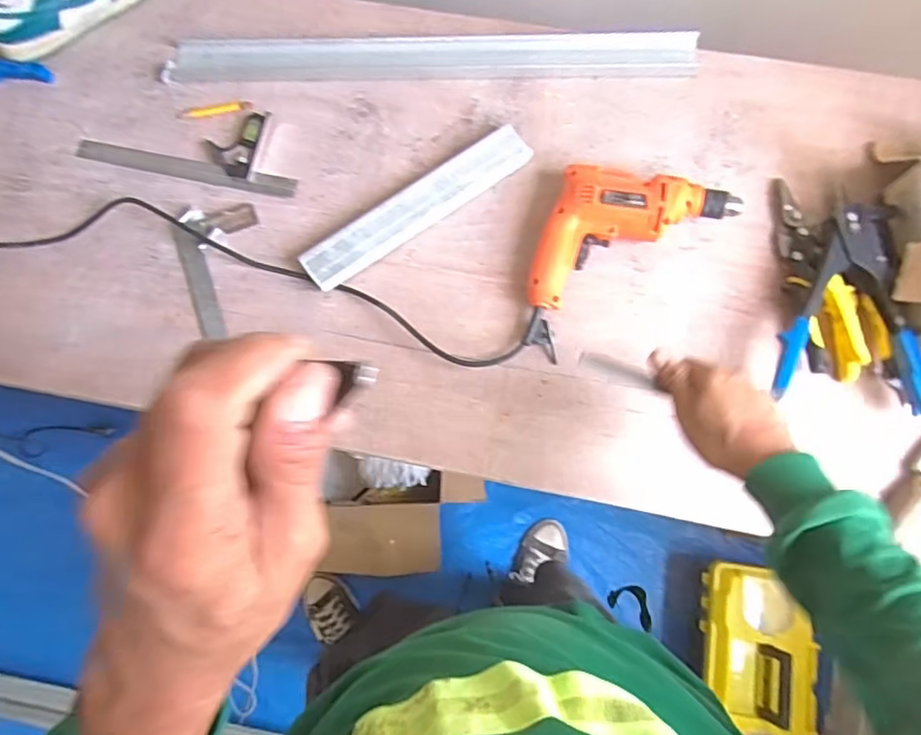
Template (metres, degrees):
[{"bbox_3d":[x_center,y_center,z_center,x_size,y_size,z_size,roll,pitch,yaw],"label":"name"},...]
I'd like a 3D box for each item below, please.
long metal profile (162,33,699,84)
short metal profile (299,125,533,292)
[{"bbox_3d":[-0.036,-0.414,0.793,0.695,0.020,0.068,0,80,1],"label":"long metal profile"},{"bbox_3d":[-0.053,-0.200,0.732,0.306,0.025,0.059,-34,81,-5],"label":"short metal profile"}]

